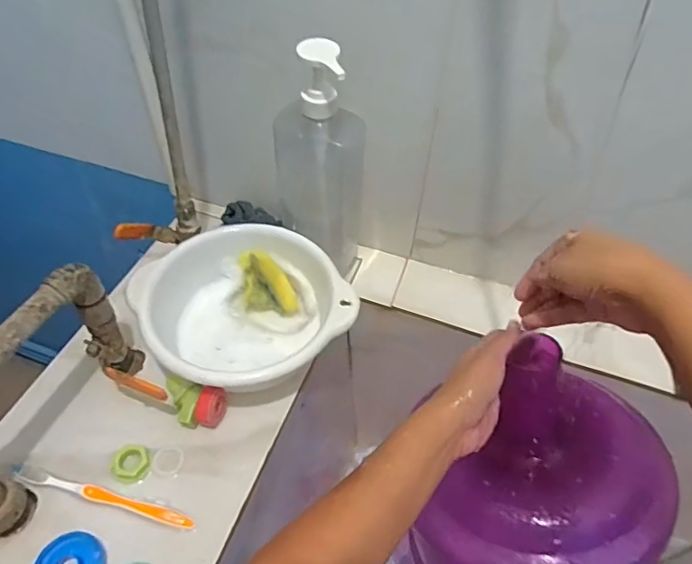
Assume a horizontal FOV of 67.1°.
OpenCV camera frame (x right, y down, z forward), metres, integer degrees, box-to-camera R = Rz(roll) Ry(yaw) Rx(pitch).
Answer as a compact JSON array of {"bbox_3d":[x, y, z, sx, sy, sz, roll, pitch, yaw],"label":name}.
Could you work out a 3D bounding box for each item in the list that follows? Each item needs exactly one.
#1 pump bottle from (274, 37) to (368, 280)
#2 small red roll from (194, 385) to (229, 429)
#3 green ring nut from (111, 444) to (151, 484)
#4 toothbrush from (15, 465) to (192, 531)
[{"bbox_3d":[-0.028,-0.125,0.577,0.086,0.278,0.062,20,52,14],"label":"pump bottle"},{"bbox_3d":[-0.136,0.126,0.526,0.022,0.037,0.036,10,50,6],"label":"small red roll"},{"bbox_3d":[-0.204,0.173,0.496,0.035,0.011,0.034,1,50,-1],"label":"green ring nut"},{"bbox_3d":[-0.226,0.195,0.478,0.182,0.011,0.014,13,50,8],"label":"toothbrush"}]

